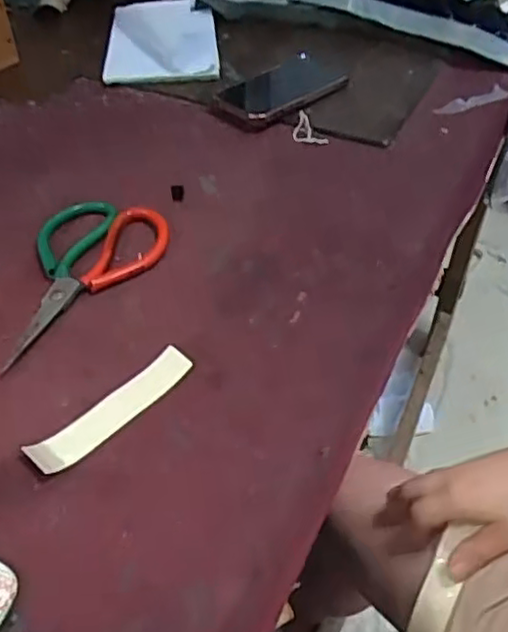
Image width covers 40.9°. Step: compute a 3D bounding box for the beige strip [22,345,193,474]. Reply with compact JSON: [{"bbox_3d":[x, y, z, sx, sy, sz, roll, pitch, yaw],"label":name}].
[{"bbox_3d":[-0.091,0.059,0.446,0.119,0.008,0.028,-34,54,-30],"label":"beige strip"}]

